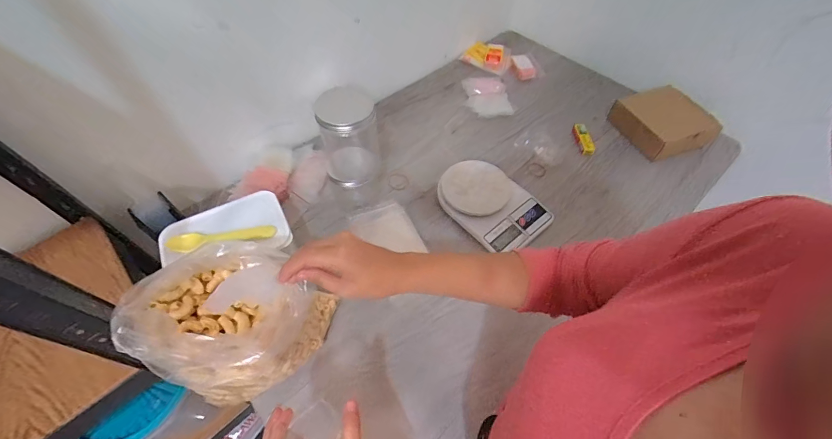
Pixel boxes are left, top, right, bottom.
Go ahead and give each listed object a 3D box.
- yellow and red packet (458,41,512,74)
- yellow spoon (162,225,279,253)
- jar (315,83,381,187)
[{"bbox_3d":[0.195,-0.459,0.976,0.136,0.028,0.083,27,96,14],"label":"yellow and red packet"},{"bbox_3d":[-0.310,0.027,0.562,0.163,0.010,0.029,-10,56,-7],"label":"yellow spoon"},{"bbox_3d":[-0.115,-0.140,0.605,0.091,0.154,0.096,-14,57,-9],"label":"jar"}]

